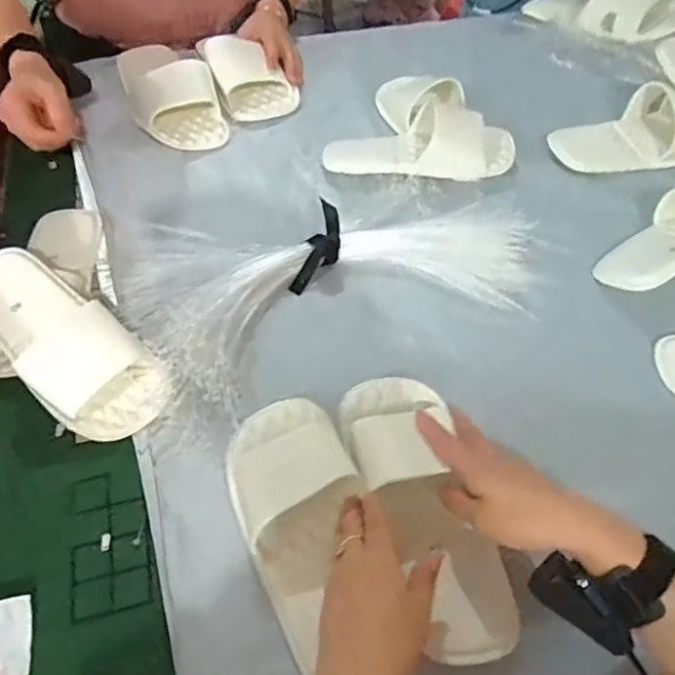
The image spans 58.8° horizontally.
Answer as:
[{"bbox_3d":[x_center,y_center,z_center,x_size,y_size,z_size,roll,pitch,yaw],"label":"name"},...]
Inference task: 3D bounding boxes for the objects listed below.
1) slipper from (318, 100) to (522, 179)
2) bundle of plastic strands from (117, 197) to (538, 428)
[{"bbox_3d":[0.105,-0.251,0.758,0.240,0.067,0.096,6,54,6],"label":"slipper"},{"bbox_3d":[-0.001,-0.082,0.639,0.443,0.035,0.259,-18,55,-12],"label":"bundle of plastic strands"}]

